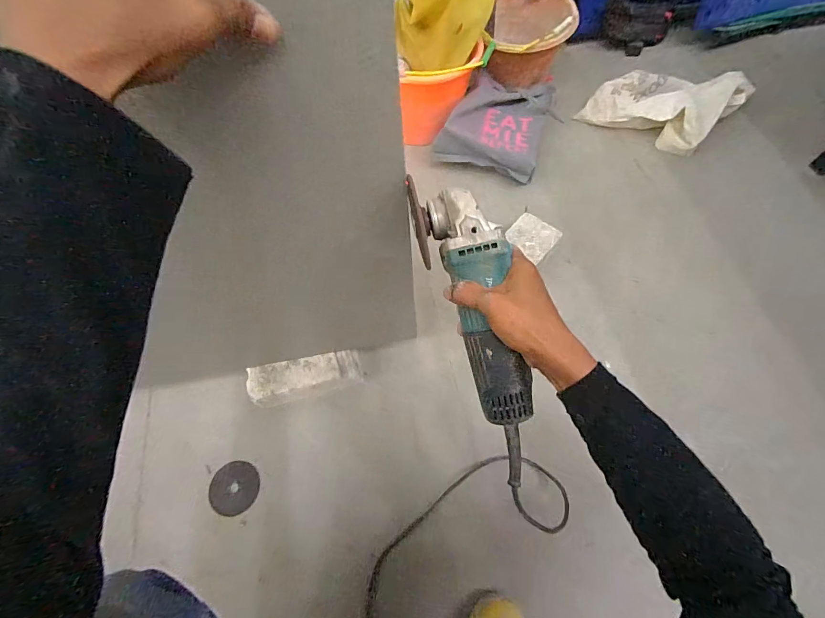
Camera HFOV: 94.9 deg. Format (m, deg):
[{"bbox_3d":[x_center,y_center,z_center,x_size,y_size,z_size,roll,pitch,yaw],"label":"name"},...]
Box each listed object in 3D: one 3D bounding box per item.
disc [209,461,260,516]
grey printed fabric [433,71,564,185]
[{"bbox_3d":[-0.317,0.318,0.673,0.085,0.006,0.085,-1,61,2],"label":"disc"},{"bbox_3d":[0.220,-0.458,0.947,0.230,0.104,0.293,18,60,16],"label":"grey printed fabric"}]

